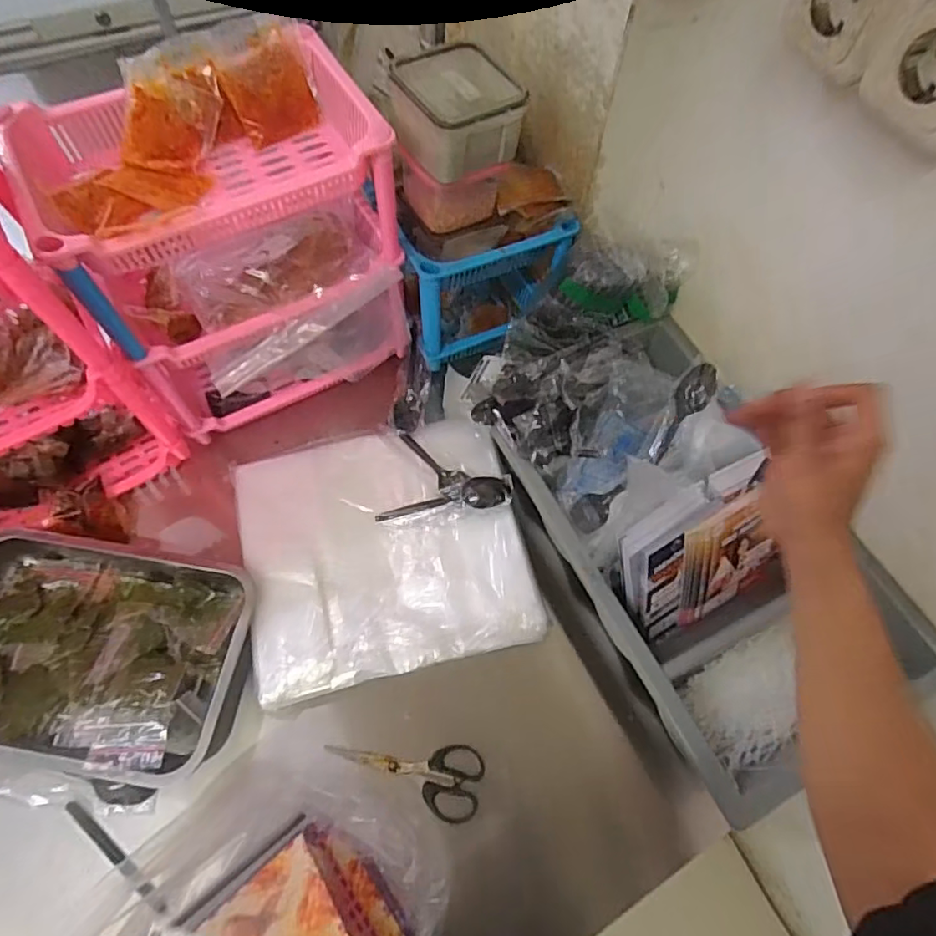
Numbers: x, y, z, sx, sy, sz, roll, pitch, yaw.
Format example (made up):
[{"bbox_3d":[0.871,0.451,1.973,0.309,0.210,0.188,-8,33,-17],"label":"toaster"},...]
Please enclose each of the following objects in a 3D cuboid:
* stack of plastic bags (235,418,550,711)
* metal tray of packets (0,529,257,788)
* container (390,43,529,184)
[{"bbox_3d":[-0.098,0.089,0.649,0.309,0.037,0.275,-12,64,-8],"label":"stack of plastic bags"},{"bbox_3d":[-0.396,0.189,0.597,0.317,0.039,0.226,7,63,1],"label":"metal tray of packets"},{"bbox_3d":[-0.017,-0.337,0.546,0.105,0.067,0.108,-30,68,-16],"label":"container"}]

